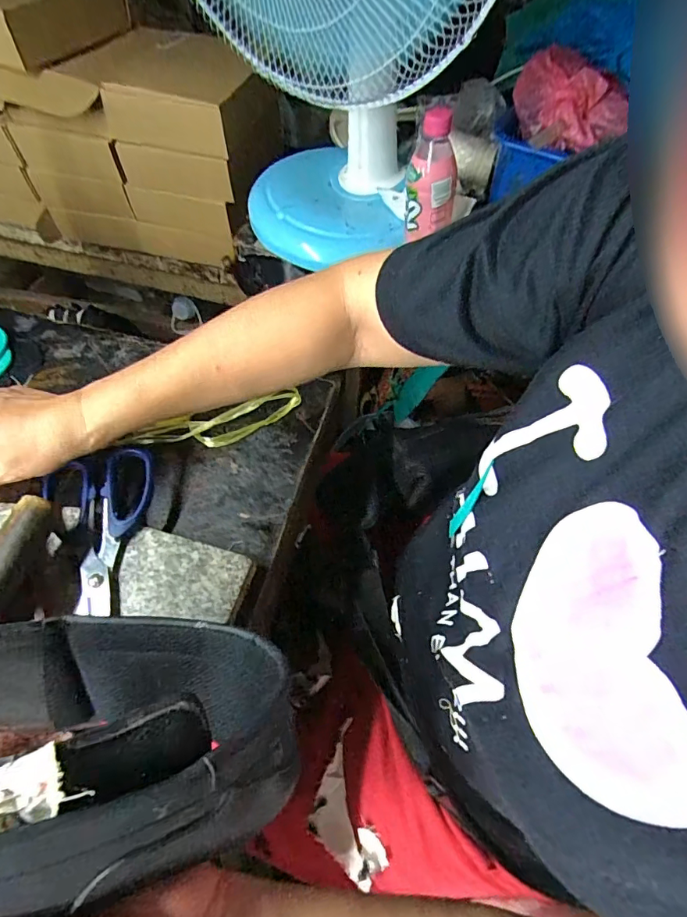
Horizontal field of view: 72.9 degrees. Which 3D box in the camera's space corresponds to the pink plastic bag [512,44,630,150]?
[{"bbox_3d":[0.281,-0.442,0.579,0.143,0.060,0.117,19,59,10],"label":"pink plastic bag"}]

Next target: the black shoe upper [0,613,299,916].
[{"bbox_3d":[-0.152,0.121,0.193,0.252,0.135,0.123,-15,59,-11],"label":"black shoe upper"}]

